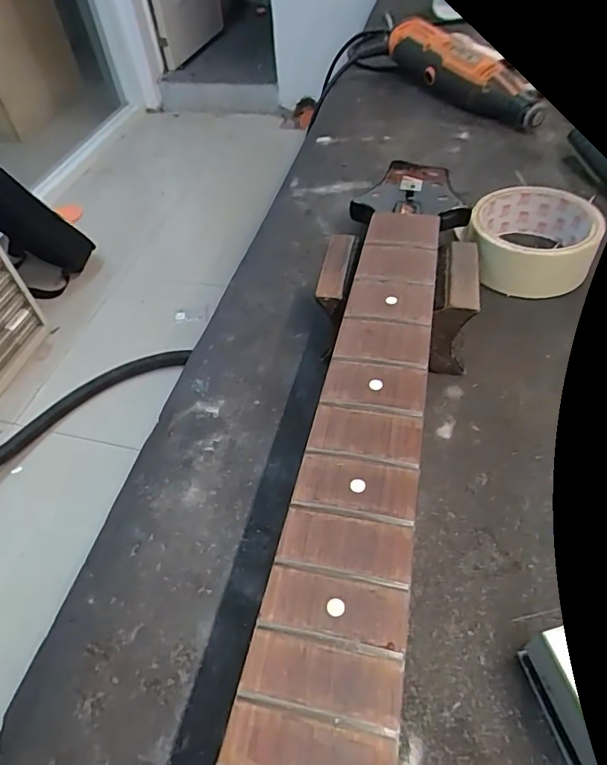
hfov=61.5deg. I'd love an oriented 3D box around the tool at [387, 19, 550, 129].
[{"bbox_3d":[0.175,-0.371,0.608,0.060,0.049,0.225,-21,52,-13],"label":"tool"}]

